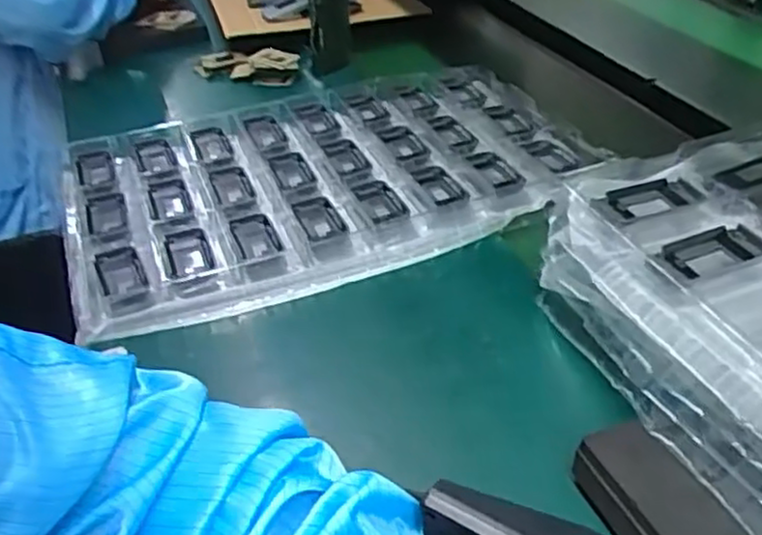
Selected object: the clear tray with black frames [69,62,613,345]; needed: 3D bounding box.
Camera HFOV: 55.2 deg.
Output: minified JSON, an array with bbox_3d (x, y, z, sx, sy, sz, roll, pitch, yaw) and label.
[{"bbox_3d":[-0.053,-0.095,0.739,0.499,0.038,0.322,-12,39,-14],"label":"clear tray with black frames"}]

